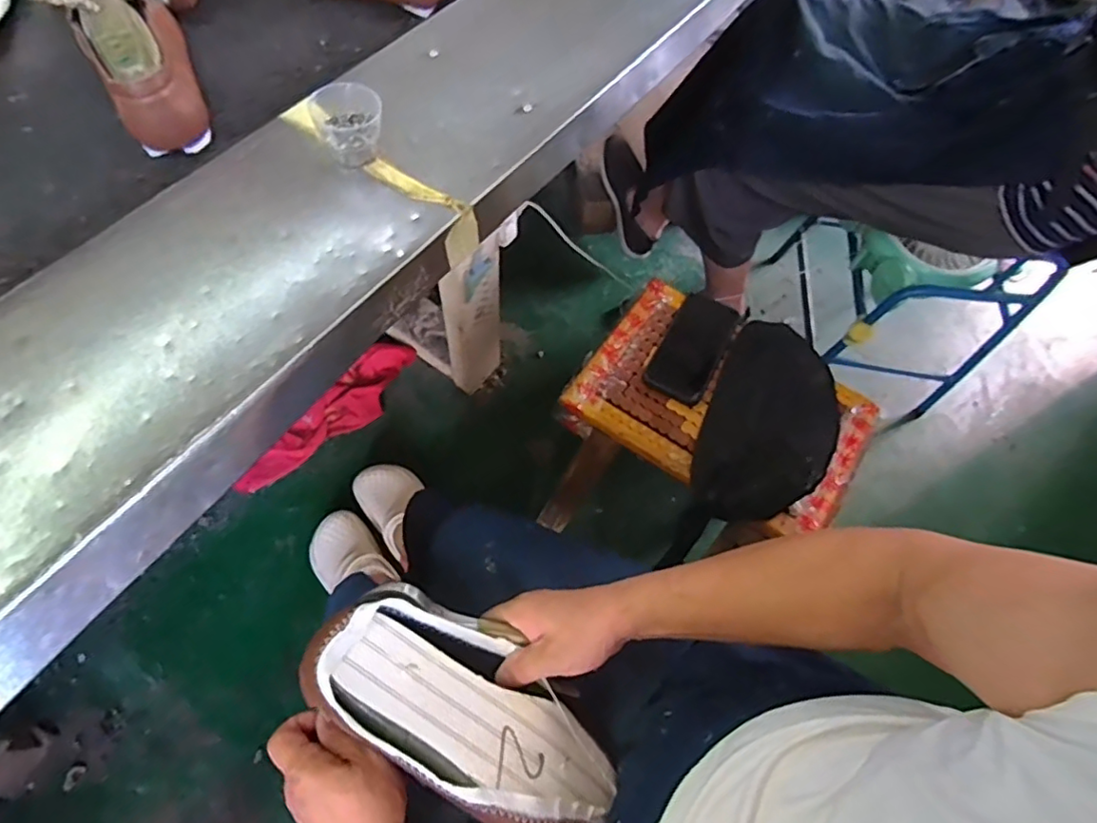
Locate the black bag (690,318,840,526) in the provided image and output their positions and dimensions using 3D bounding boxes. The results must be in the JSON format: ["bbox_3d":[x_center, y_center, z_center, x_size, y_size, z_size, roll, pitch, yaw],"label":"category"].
[{"bbox_3d":[0.279,0.001,0.712,0.153,0.091,0.267,23,64,8],"label":"black bag"}]

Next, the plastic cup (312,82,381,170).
[{"bbox_3d":[-0.188,-0.274,0.565,0.057,0.051,0.055,2,63,-3],"label":"plastic cup"}]

